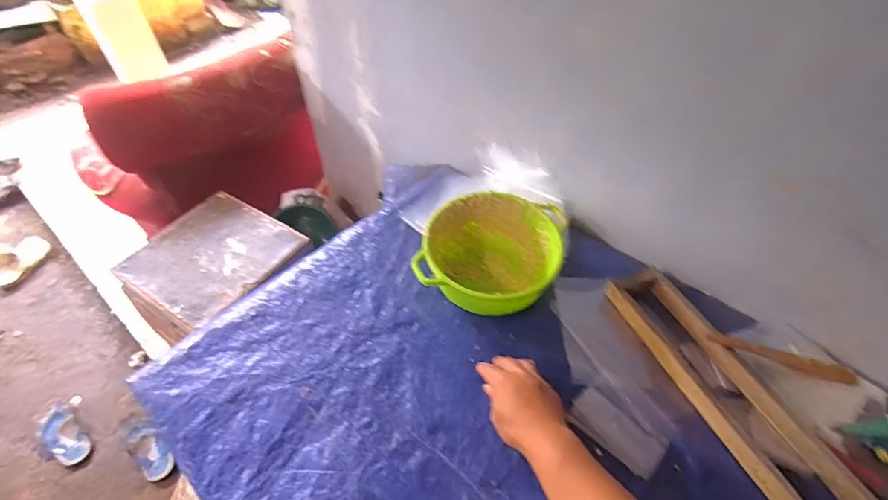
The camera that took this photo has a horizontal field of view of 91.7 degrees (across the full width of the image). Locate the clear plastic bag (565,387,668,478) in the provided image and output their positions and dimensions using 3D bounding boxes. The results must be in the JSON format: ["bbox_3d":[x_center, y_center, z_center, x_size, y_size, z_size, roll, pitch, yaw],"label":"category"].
[{"bbox_3d":[0.219,0.228,0.546,0.053,0.014,0.112,-36,57,-29],"label":"clear plastic bag"}]

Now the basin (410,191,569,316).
[{"bbox_3d":[0.068,0.011,0.683,0.220,0.099,0.191,10,48,9],"label":"basin"}]

